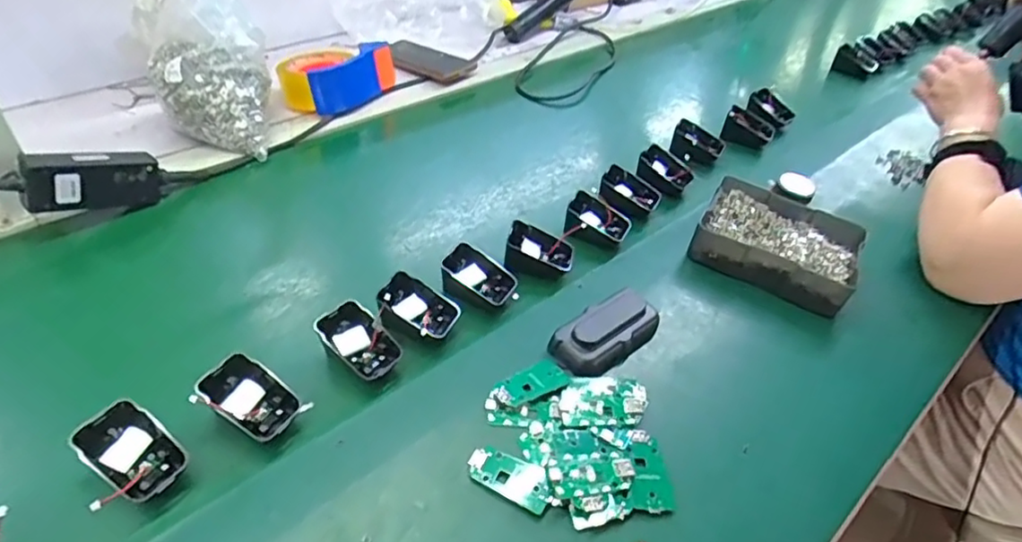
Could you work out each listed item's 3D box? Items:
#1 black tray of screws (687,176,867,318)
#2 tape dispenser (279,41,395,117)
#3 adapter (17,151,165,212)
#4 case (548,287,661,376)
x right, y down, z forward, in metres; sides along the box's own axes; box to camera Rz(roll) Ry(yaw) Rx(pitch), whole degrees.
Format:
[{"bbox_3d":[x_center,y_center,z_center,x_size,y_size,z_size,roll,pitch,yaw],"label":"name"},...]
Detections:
[{"bbox_3d":[0.285,-0.030,0.644,0.159,0.049,0.120,22,46,18],"label":"black tray of screws"},{"bbox_3d":[-0.247,-0.272,0.835,0.145,0.058,0.104,-29,53,-31],"label":"tape dispenser"},{"bbox_3d":[-0.417,-0.091,0.605,0.028,0.054,0.119,35,28,28],"label":"adapter"},{"bbox_3d":[0.087,0.055,0.537,0.055,0.035,0.105,36,52,29],"label":"case"}]

